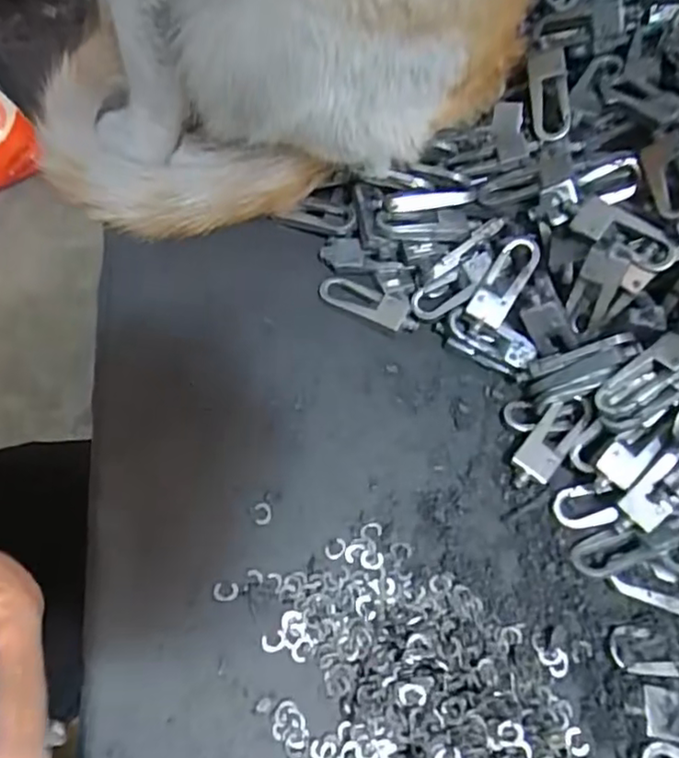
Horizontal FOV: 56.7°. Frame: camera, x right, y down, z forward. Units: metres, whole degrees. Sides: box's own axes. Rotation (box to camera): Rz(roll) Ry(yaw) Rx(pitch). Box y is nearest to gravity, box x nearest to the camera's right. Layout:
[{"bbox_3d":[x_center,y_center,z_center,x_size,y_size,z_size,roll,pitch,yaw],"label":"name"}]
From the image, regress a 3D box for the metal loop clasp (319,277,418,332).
[{"bbox_3d":[0.012,-0.033,0.266,0.044,0.004,0.015,27,62,9],"label":"metal loop clasp"}]

